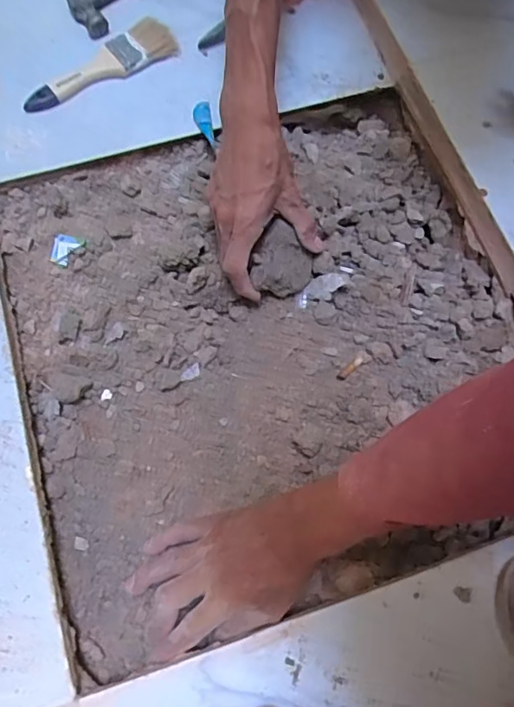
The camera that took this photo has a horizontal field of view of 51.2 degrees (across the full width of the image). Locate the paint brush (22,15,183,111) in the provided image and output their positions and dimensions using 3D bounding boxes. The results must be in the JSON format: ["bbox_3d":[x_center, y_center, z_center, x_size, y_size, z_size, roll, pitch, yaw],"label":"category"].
[{"bbox_3d":[-0.186,-0.339,0.629,0.189,0.023,0.046,-31,74,-12],"label":"paint brush"}]

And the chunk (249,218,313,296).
[{"bbox_3d":[0.023,-0.093,0.565,0.071,0.031,0.058,42,79,-28],"label":"chunk"}]

